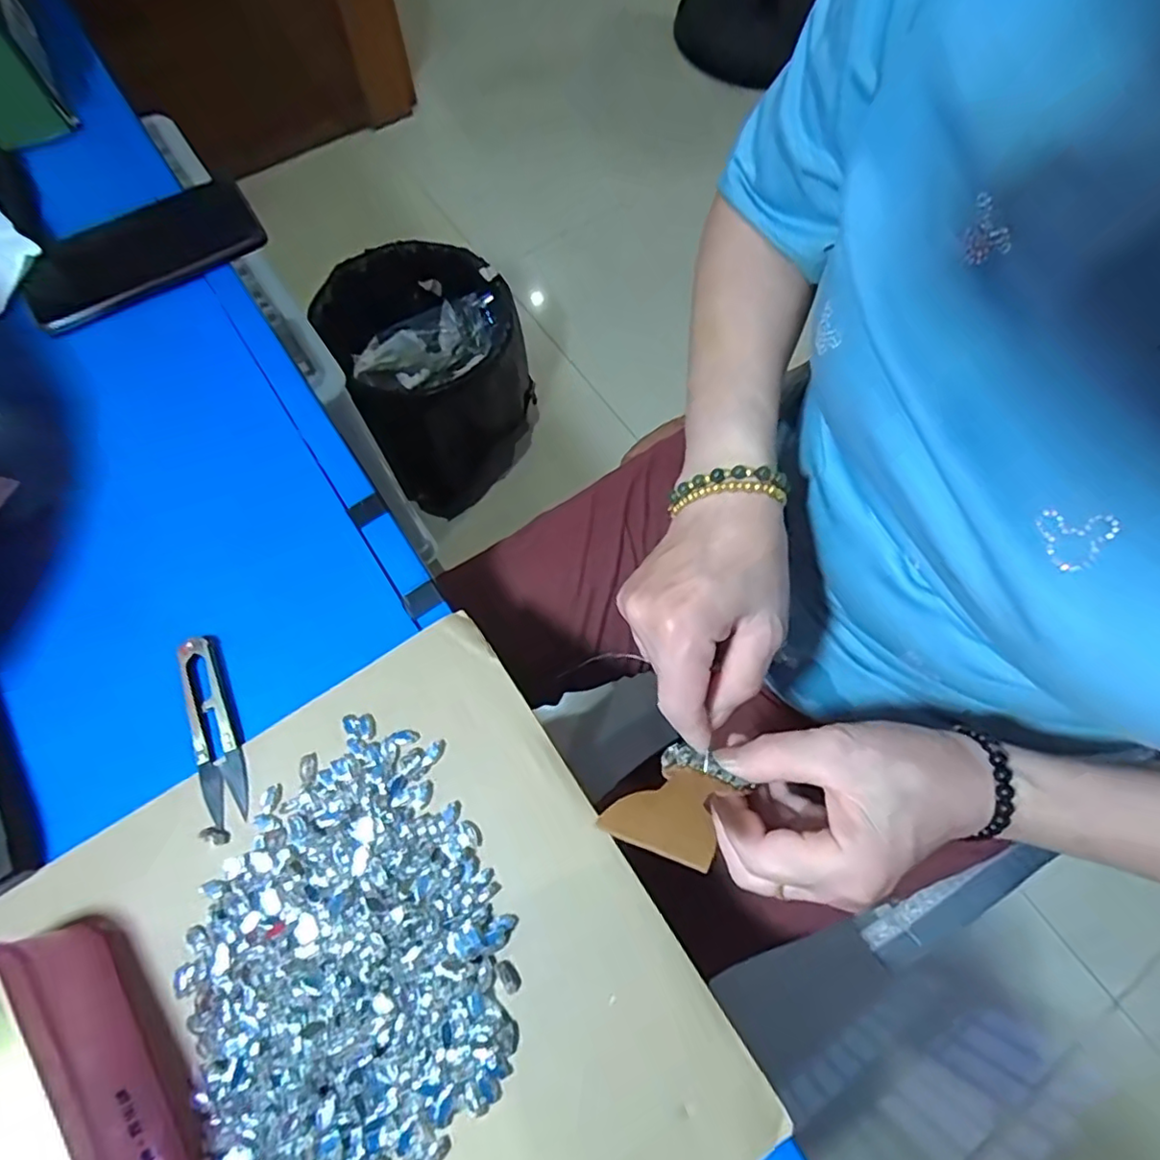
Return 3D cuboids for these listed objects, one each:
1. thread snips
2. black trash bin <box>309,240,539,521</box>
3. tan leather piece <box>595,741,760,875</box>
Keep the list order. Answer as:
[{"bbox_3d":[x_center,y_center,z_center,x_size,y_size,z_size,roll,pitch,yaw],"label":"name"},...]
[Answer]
[{"bbox_3d":[-0.199,0.079,0.326,0.024,0.007,0.100,-24,71,-8],"label":"thread snips"},{"bbox_3d":[-0.218,-0.312,0.990,0.266,0.283,0.306,-26,72,-9],"label":"black trash bin"},{"bbox_3d":[0.044,0.094,0.261,0.045,0.068,0.006,12,107,32],"label":"tan leather piece"}]

